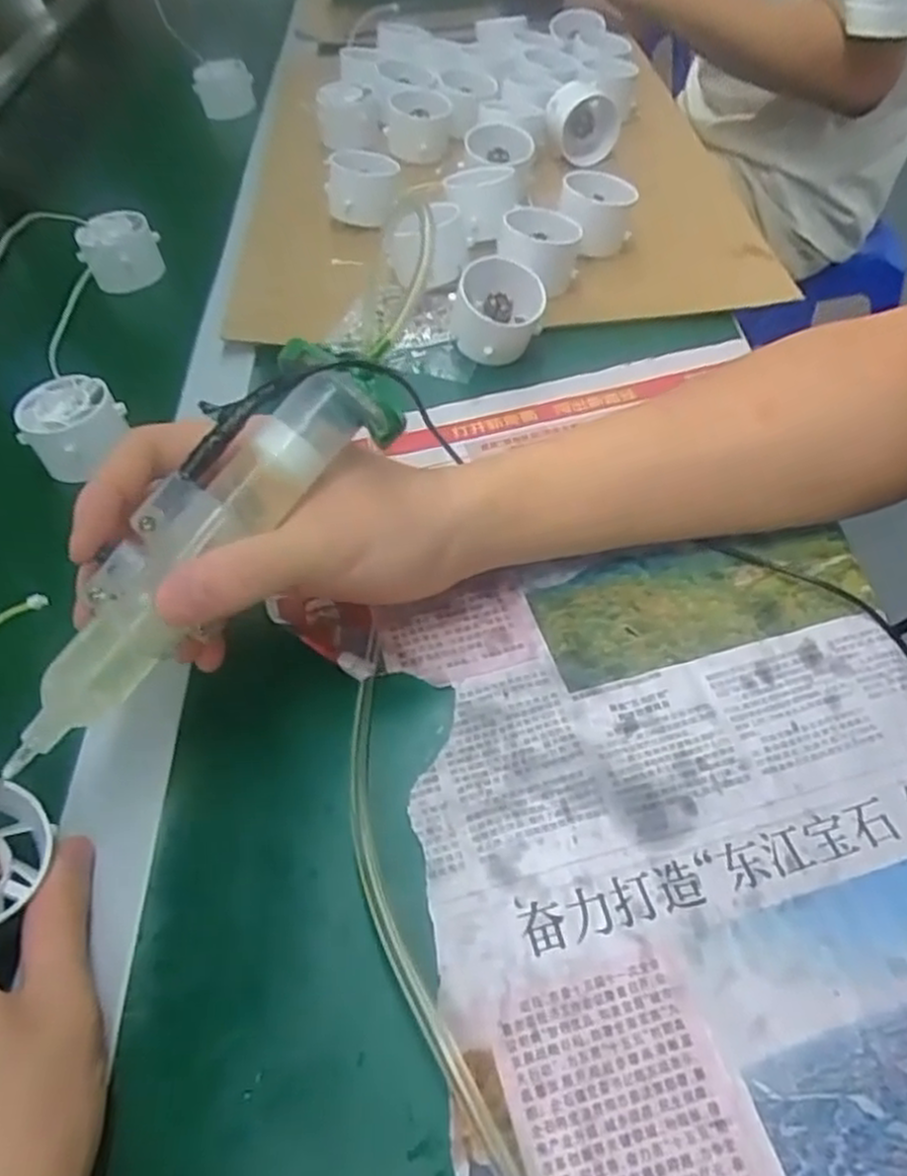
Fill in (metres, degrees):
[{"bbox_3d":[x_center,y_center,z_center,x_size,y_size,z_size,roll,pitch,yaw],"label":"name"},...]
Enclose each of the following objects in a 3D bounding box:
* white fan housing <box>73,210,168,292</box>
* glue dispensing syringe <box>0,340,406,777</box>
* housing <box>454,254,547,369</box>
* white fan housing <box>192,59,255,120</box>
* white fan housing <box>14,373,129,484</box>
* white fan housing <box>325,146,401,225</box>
[{"bbox_3d":[-0.244,-0.247,0.567,0.053,0.038,0.044,-28,55,-18],"label":"white fan housing"},{"bbox_3d":[-0.087,-0.011,0.265,0.036,0.030,0.171,36,82,28],"label":"glue dispensing syringe"},{"bbox_3d":[0.026,-0.163,0.455,0.054,0.043,0.047,0,51,3],"label":"housing"},{"bbox_3d":[-0.230,-0.501,0.780,0.055,0.038,0.053,-8,51,-3],"label":"white fan housing"},{"bbox_3d":[-0.213,-0.091,0.435,0.051,0.033,0.047,-37,58,-24],"label":"white fan housing"},{"bbox_3d":[-0.066,-0.294,0.565,0.053,0.038,0.043,-10,51,-5],"label":"white fan housing"}]

